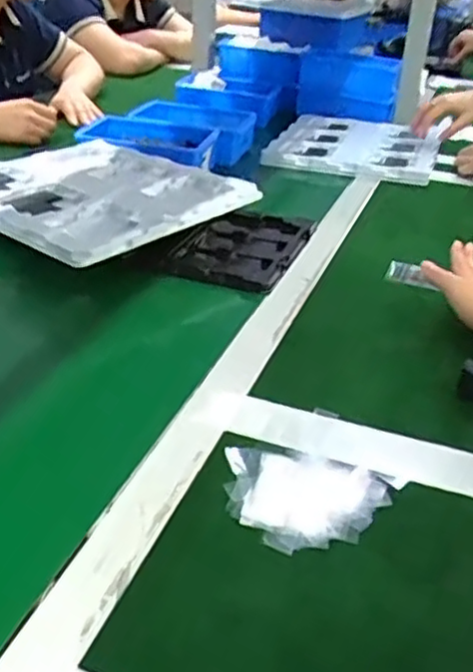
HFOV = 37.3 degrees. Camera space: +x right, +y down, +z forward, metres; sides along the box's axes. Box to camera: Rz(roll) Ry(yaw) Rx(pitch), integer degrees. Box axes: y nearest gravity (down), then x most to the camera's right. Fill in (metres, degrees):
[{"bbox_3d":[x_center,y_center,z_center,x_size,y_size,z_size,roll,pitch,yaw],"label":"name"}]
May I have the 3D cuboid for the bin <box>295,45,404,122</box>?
[{"bbox_3d":[0.228,-0.515,1.432,0.198,0.099,0.151,8,30,7],"label":"bin"}]

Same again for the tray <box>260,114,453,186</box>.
[{"bbox_3d":[0.220,-0.345,1.271,0.275,0.024,0.311,14,32,15],"label":"tray"}]

